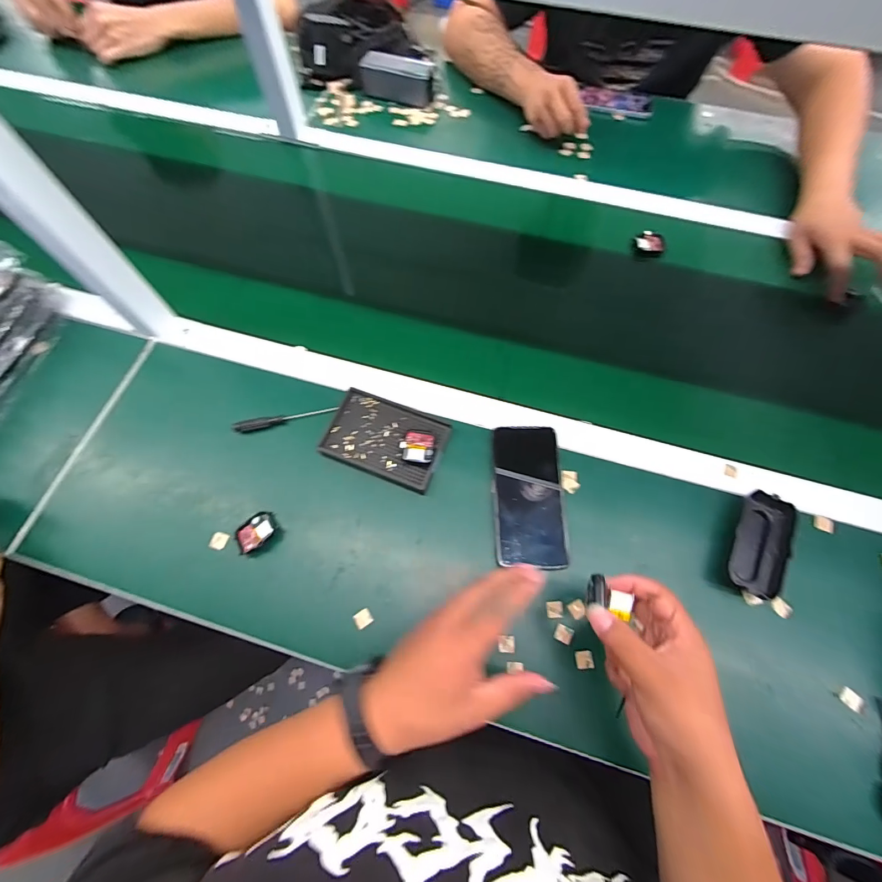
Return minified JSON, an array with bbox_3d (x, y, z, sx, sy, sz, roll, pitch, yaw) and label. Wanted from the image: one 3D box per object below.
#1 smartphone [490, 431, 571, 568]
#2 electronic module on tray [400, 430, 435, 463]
[{"bbox_3d":[0.100,0.058,0.459,0.078,0.007,0.159,1,67,1],"label":"smartphone"},{"bbox_3d":[-0.027,0.005,0.474,0.037,0.012,0.040,4,67,2],"label":"electronic module on tray"}]

